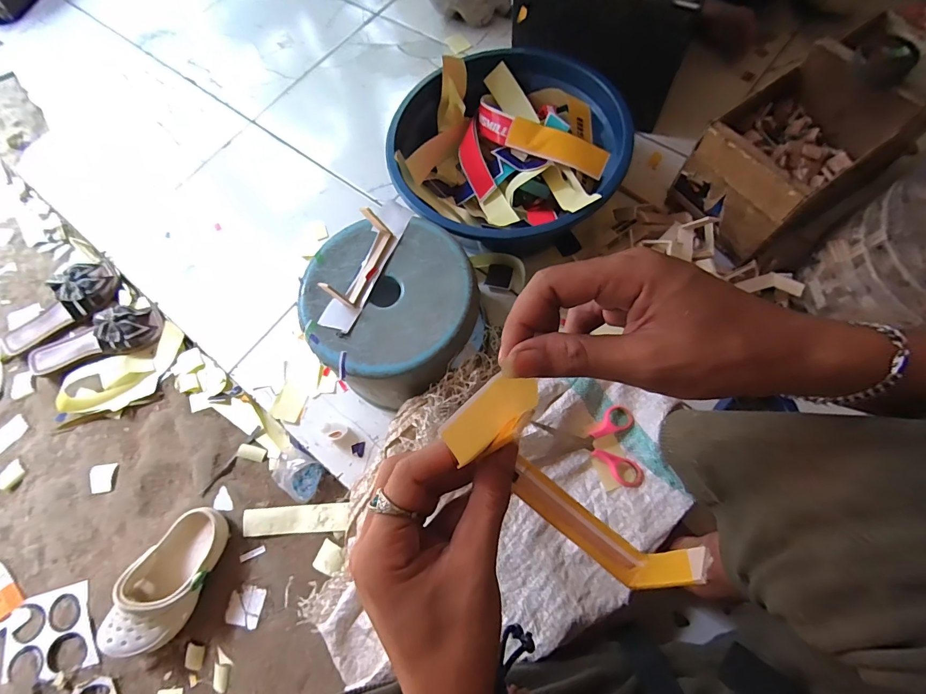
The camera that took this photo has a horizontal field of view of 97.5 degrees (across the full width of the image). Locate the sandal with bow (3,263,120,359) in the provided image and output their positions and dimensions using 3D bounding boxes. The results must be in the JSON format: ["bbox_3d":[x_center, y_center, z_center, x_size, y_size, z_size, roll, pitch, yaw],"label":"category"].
[{"bbox_3d":[-0.838,-0.078,0.835,0.109,0.057,0.256,36,77,16],"label":"sandal with bow"}]

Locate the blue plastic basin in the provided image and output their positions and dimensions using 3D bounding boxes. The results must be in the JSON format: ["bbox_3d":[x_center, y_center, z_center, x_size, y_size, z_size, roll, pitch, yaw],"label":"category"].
[{"bbox_3d":[0.071,-0.303,0.653,0.349,0.122,0.325,7,71,8],"label":"blue plastic basin"}]

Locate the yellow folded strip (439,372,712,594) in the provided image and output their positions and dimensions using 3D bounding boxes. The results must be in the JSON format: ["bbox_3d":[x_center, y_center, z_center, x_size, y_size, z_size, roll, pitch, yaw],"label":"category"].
[{"bbox_3d":[0.058,0.078,0.212,0.152,0.056,0.051,46,76,-10],"label":"yellow folded strip"}]

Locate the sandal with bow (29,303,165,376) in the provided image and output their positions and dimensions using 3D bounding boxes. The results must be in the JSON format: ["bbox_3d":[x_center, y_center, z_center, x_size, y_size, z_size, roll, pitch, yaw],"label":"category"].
[{"bbox_3d":[-0.740,-0.019,0.810,0.259,0.049,0.092,-19,70,-2],"label":"sandal with bow"}]

